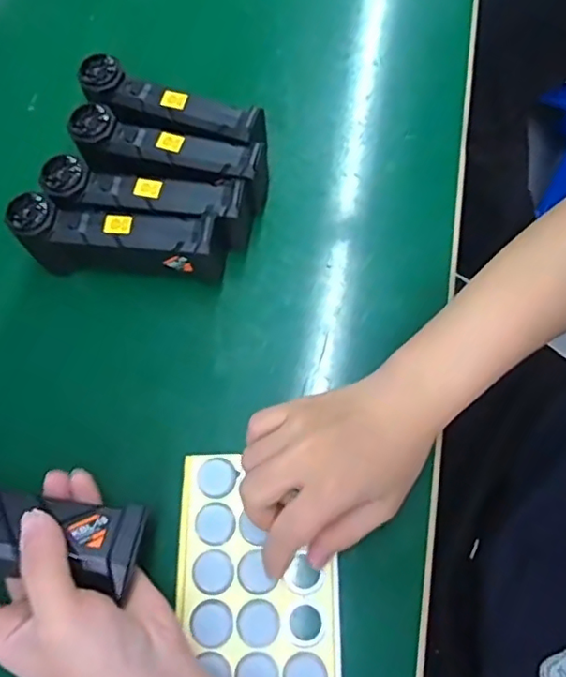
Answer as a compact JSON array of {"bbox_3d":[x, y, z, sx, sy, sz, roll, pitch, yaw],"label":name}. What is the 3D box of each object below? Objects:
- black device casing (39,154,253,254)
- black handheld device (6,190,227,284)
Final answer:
[{"bbox_3d":[-0.103,-0.106,0.450,0.155,0.055,0.042,6,72,4],"label":"black device casing"},{"bbox_3d":[-0.124,-0.075,0.441,0.149,0.060,0.037,5,72,4],"label":"black handheld device"}]

